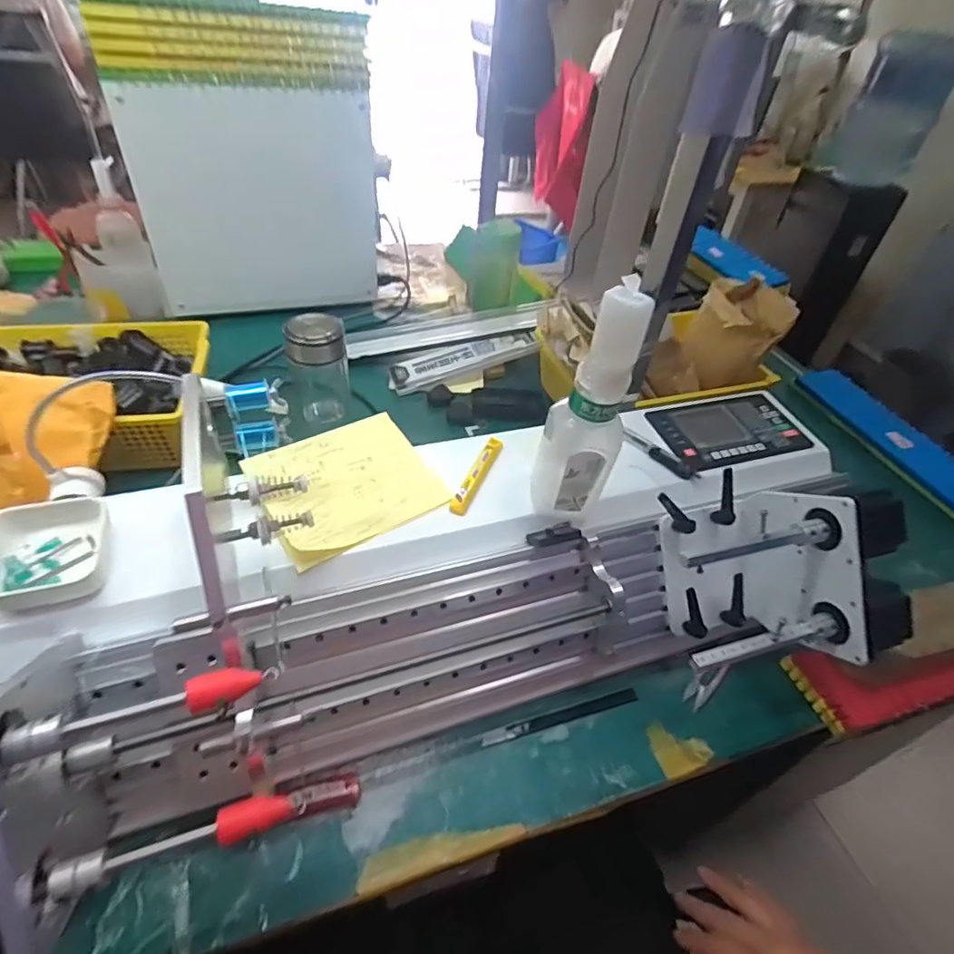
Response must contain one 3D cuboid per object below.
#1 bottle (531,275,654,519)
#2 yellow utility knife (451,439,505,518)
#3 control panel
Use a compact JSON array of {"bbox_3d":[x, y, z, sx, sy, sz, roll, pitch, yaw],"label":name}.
[{"bbox_3d":[0.089,-0.047,0.451,0.064,0.218,0.051,15,44,8],"label":"bottle"},{"bbox_3d":[0.002,-0.003,0.530,0.017,0.009,0.104,20,45,12],"label":"yellow utility knife"},{"bbox_3d":[0.282,-0.055,0.624,0.183,0.022,0.091,-8,46,-16],"label":"control panel"}]

